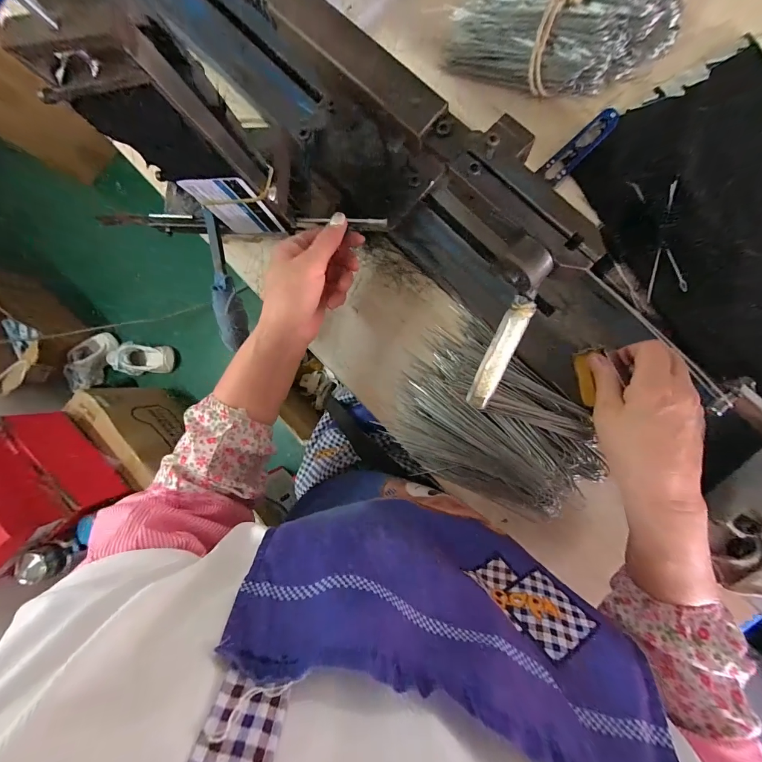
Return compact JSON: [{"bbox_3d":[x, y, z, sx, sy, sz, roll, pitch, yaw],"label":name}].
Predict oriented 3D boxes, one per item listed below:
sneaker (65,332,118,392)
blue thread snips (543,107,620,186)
[{"bbox_3d":[-0.997,-0.067,1.187,0.080,0.090,0.212,26,94,9],"label":"sneaker"},{"bbox_3d":[0.208,-0.245,0.363,0.085,0.014,0.025,-43,83,7],"label":"blue thread snips"}]

